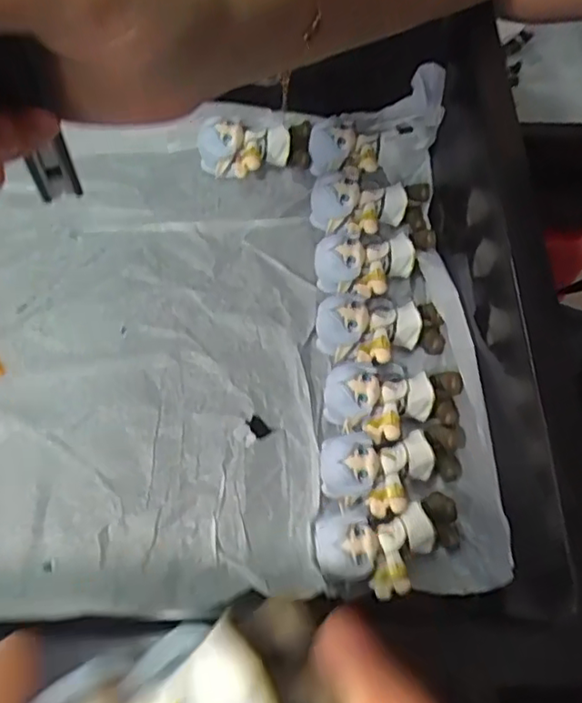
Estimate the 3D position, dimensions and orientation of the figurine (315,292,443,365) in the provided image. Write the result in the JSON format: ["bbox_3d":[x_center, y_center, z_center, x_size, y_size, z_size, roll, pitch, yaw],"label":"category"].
[{"bbox_3d":[0.045,-0.012,0.310,0.060,0.023,0.036,-16,70,-8],"label":"figurine"}]

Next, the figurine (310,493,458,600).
[{"bbox_3d":[0.042,0.084,0.269,0.062,0.022,0.039,-4,69,-4],"label":"figurine"}]

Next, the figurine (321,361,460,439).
[{"bbox_3d":[0.048,0.022,0.295,0.063,0.025,0.037,-8,69,-5],"label":"figurine"}]

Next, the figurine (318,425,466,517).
[{"bbox_3d":[0.049,0.055,0.282,0.069,0.026,0.035,-8,69,-5],"label":"figurine"}]

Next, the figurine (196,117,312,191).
[{"bbox_3d":[-0.019,-0.113,0.343,0.061,0.032,0.022,-14,70,-7],"label":"figurine"}]

